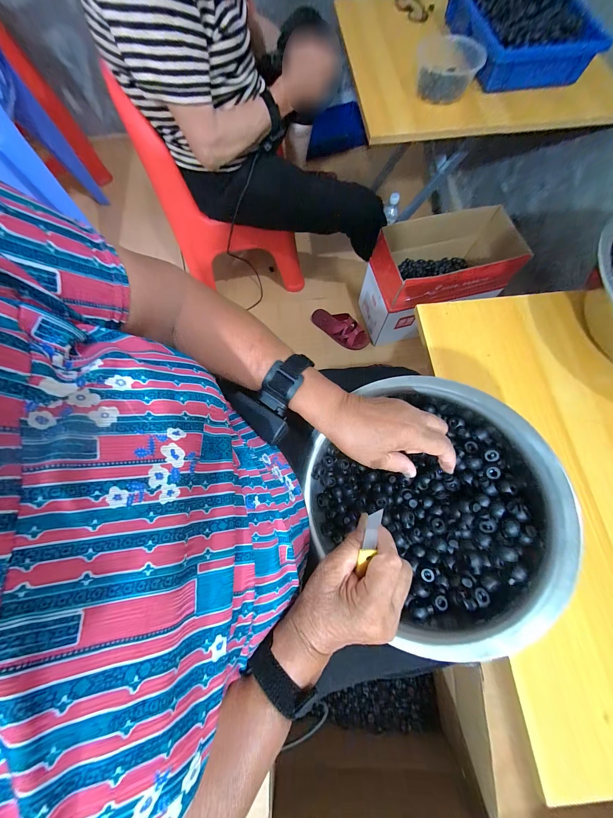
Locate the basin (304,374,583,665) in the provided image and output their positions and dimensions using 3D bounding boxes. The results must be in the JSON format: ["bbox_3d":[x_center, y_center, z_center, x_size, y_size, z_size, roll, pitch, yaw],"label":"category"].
[{"bbox_3d":[0.129,0.109,0.345,0.301,0.120,0.301,-4,82,34],"label":"basin"}]

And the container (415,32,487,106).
[{"bbox_3d":[0.321,-0.784,0.612,0.140,0.068,0.153,17,74,6],"label":"container"}]

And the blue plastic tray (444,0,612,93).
[{"bbox_3d":[0.498,-0.908,0.628,0.238,0.074,0.358,-2,73,0],"label":"blue plastic tray"}]

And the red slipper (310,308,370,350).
[{"bbox_3d":[0.125,-0.303,0.981,0.228,0.054,0.087,41,78,12],"label":"red slipper"}]

